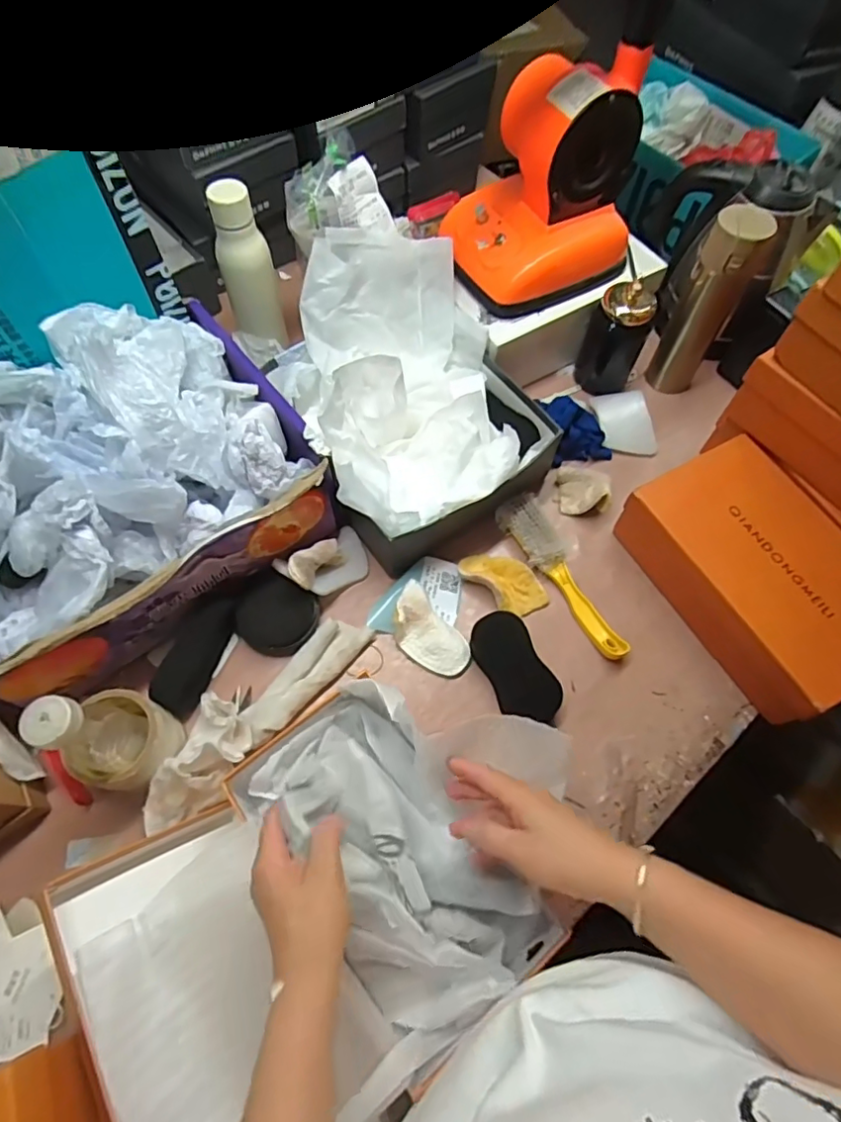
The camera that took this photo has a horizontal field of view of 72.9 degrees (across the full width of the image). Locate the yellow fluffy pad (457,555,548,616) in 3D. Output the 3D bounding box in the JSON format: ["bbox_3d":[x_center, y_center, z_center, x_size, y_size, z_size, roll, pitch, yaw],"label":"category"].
[{"bbox_3d":[0.101,0.022,0.682,0.063,0.028,0.105,-41,72,-18],"label":"yellow fluffy pad"}]

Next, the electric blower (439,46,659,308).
[{"bbox_3d":[0.151,-0.455,0.688,0.217,0.199,0.165,-22,67,-11],"label":"electric blower"}]

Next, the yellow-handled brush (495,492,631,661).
[{"bbox_3d":[0.175,0.014,0.682,0.051,0.035,0.224,-28,68,-13],"label":"yellow-handled brush"}]

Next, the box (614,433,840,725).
[{"bbox_3d":[0.389,0.012,0.654,0.175,0.093,0.282,-26,68,-13],"label":"box"}]

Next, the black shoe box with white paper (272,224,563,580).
[{"bbox_3d":[-0.022,-0.210,0.701,0.265,0.161,0.356,-28,68,-13],"label":"black shoe box with white paper"}]

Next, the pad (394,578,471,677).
[{"bbox_3d":[0.008,0.081,0.655,0.059,0.032,0.109,-39,71,-17],"label":"pad"}]

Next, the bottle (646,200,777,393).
[{"bbox_3d":[0.370,-0.332,0.741,0.078,0.240,0.072,29,67,12],"label":"bottle"}]

